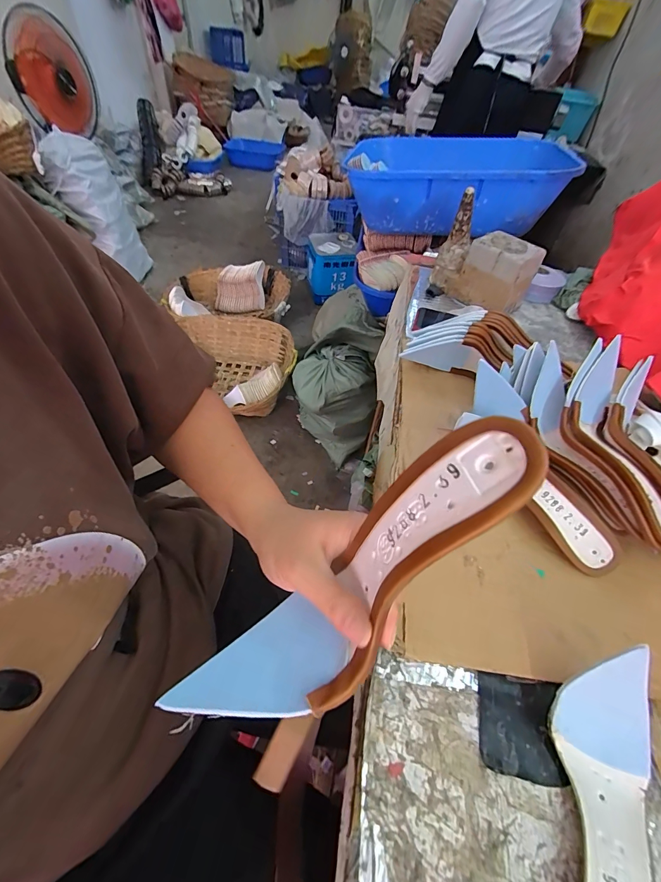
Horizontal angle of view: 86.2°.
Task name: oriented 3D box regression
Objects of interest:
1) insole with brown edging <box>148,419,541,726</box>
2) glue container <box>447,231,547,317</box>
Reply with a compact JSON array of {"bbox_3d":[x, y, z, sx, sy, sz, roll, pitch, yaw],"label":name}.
[{"bbox_3d":[0.013,0.078,0.188,0.226,0.068,0.058,-50,58,15],"label":"insole with brown edging"},{"bbox_3d":[0.331,-0.340,0.716,0.138,0.115,0.085,39,57,24],"label":"glue container"}]

